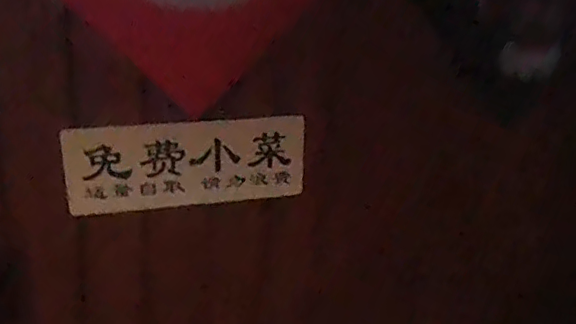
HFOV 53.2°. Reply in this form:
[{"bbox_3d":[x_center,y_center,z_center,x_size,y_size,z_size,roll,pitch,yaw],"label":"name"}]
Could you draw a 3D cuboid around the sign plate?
[{"bbox_3d":[-0.097,0.001,0.581,0.238,0.085,0.008,-4,23,-15],"label":"sign plate"}]

